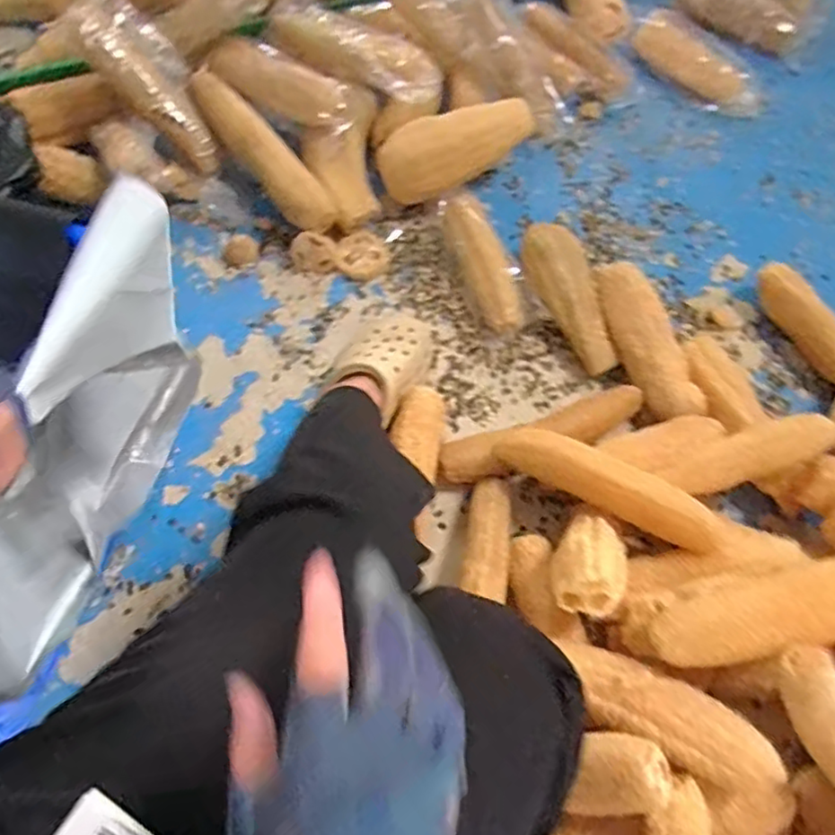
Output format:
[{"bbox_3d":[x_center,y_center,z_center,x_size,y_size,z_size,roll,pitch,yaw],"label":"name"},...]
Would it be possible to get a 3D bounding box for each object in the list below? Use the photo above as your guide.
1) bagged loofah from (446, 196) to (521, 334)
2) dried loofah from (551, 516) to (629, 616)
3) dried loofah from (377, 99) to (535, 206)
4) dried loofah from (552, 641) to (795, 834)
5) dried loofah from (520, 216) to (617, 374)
[{"bbox_3d":[0.097,-0.227,0.943,0.070,0.072,0.238,-16,66,-10],"label":"bagged loofah"},{"bbox_3d":[0.190,0.156,0.690,0.078,0.054,0.134,32,27,12],"label":"dried loofah"},{"bbox_3d":[0.059,-0.404,0.962,0.238,0.079,0.087,-21,66,5],"label":"dried loofah"},{"bbox_3d":[0.238,0.299,0.606,0.263,0.097,0.099,40,69,15],"label":"dried loofah"},{"bbox_3d":[0.210,-0.168,0.912,0.082,0.075,0.238,-15,66,-10],"label":"dried loofah"}]

